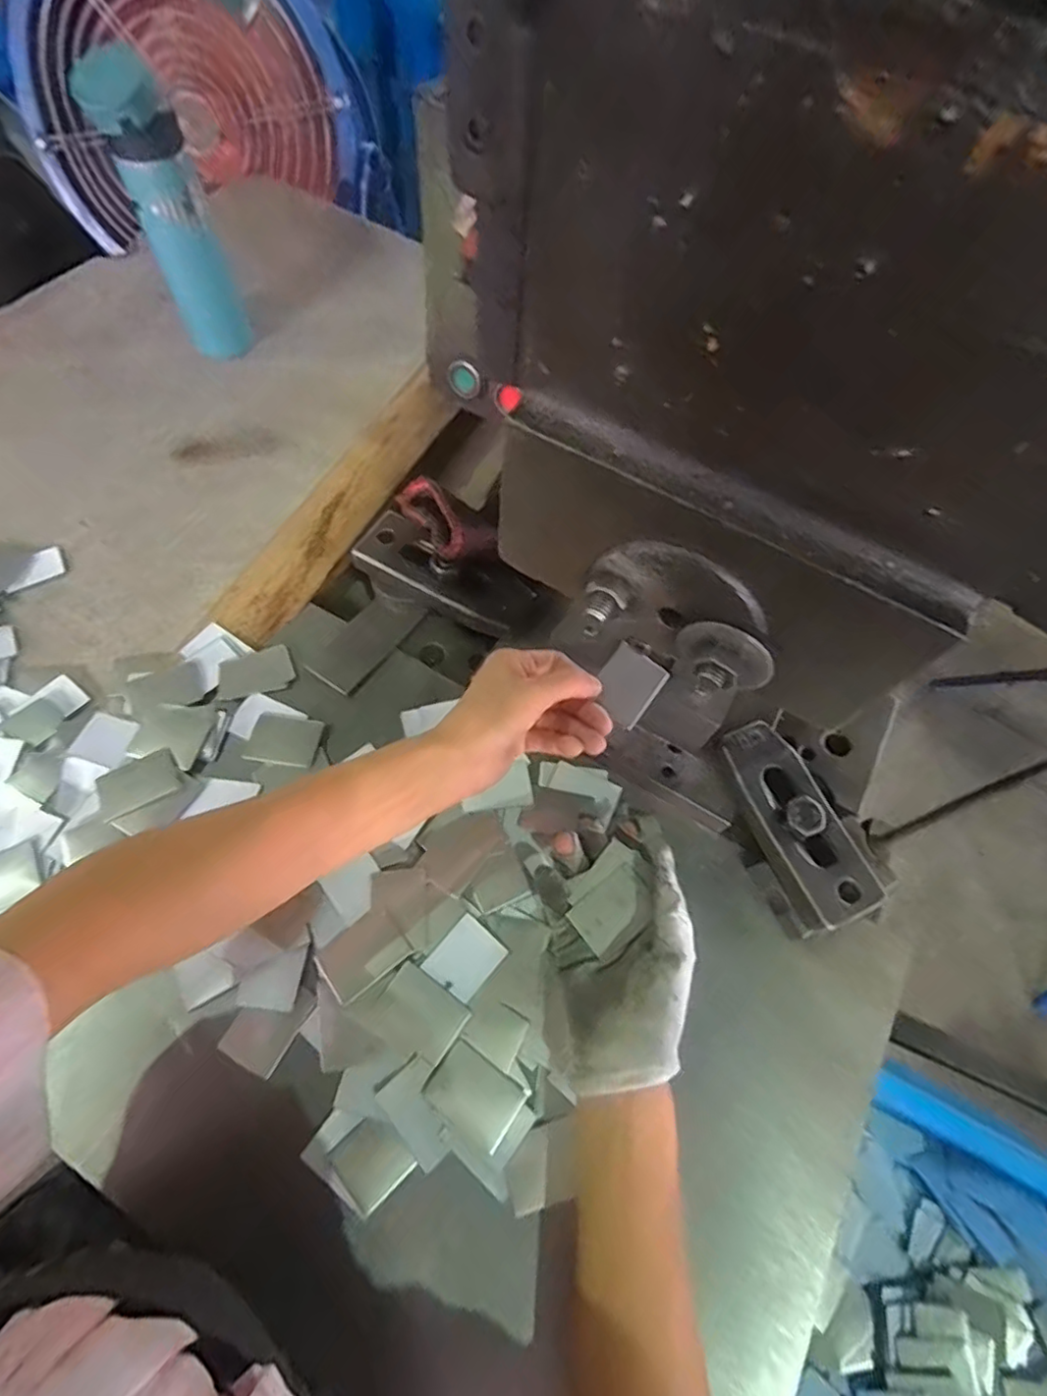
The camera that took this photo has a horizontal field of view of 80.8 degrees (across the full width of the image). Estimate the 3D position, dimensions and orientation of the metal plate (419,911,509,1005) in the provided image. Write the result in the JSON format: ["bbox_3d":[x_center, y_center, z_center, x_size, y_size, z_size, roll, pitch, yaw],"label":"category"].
[{"bbox_3d":[-0.034,0.155,0.366,0.035,0.004,0.040,39,68,15],"label":"metal plate"}]

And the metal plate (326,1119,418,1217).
[{"bbox_3d":[-0.081,0.247,0.328,0.034,0.004,0.035,-39,72,-20],"label":"metal plate"}]

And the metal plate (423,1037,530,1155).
[{"bbox_3d":[-0.026,0.220,0.341,0.049,0.004,0.035,33,71,9],"label":"metal plate"}]

